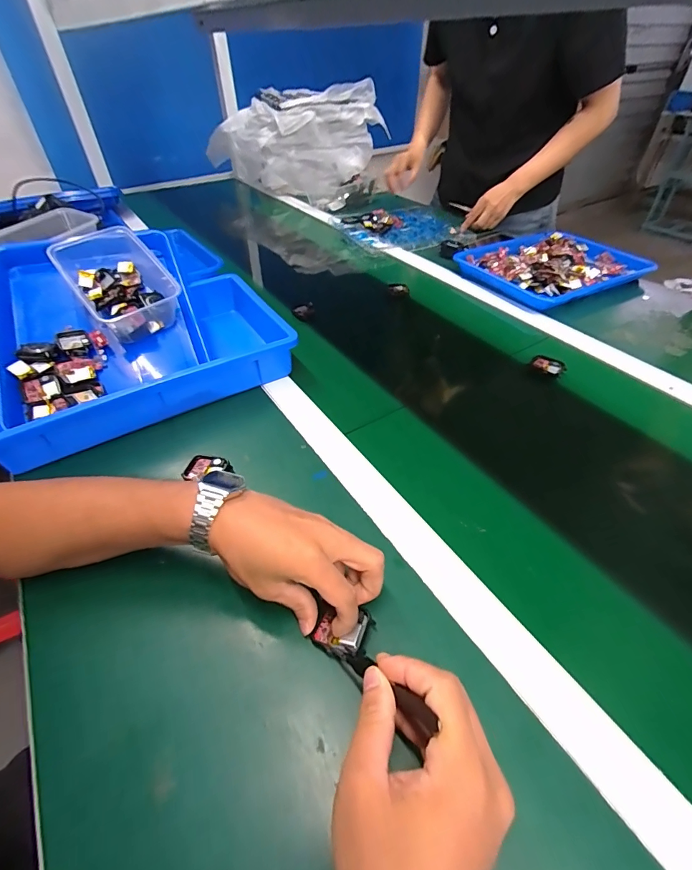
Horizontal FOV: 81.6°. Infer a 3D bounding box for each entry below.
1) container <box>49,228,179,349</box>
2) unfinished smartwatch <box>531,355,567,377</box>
[{"bbox_3d":[-0.329,-0.226,0.584,0.133,0.075,0.199,-28,67,-24],"label":"container"},{"bbox_3d":[0.292,-0.100,0.577,0.045,0.012,0.026,29,52,27],"label":"unfinished smartwatch"}]

